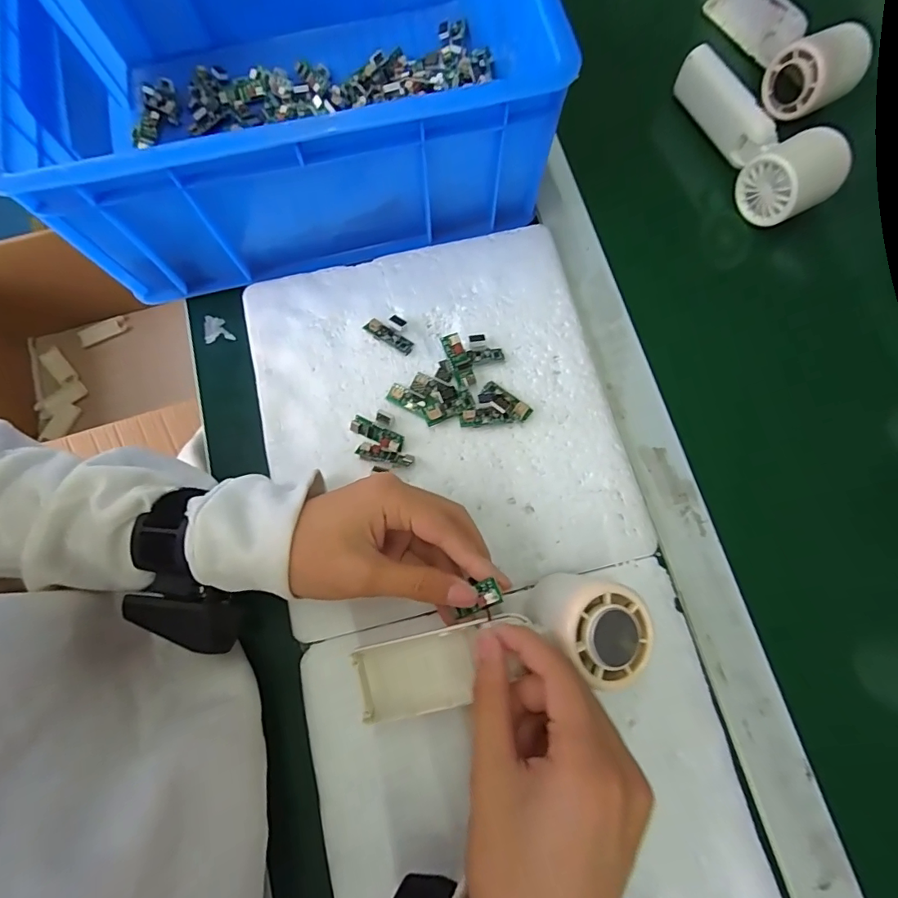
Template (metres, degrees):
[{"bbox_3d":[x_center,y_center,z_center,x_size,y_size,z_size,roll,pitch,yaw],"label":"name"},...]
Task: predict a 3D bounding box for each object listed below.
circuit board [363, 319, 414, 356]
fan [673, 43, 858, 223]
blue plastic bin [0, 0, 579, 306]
[{"bbox_3d":[-0.045,-0.084,0.346,0.039,0.004,0.011,32,100,0],"label":"circuit board"},{"bbox_3d":[0.251,-0.266,0.384,0.048,0.052,0.162,-25,77,-6],"label":"fan"},{"bbox_3d":[-0.112,-0.281,0.338,0.337,0.125,0.256,-13,76,-3],"label":"blue plastic bin"}]

